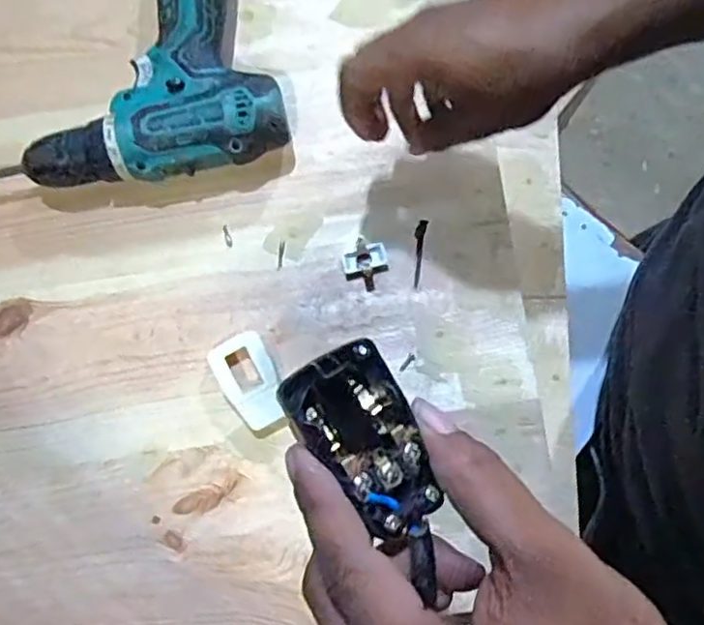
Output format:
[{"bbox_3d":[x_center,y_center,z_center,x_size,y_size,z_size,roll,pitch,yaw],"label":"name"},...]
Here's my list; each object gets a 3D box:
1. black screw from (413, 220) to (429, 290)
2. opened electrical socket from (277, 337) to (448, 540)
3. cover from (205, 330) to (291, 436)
[{"bbox_3d":[0.046,-0.042,0.468,0.008,0.009,0.047,10,84,3],"label":"black screw"},{"bbox_3d":[0.005,0.040,0.217,0.035,0.018,0.059,-33,81,-4],"label":"opened electrical socket"},{"bbox_3d":[-0.068,0.049,0.453,0.038,0.013,0.069,-25,84,-1],"label":"cover"}]

